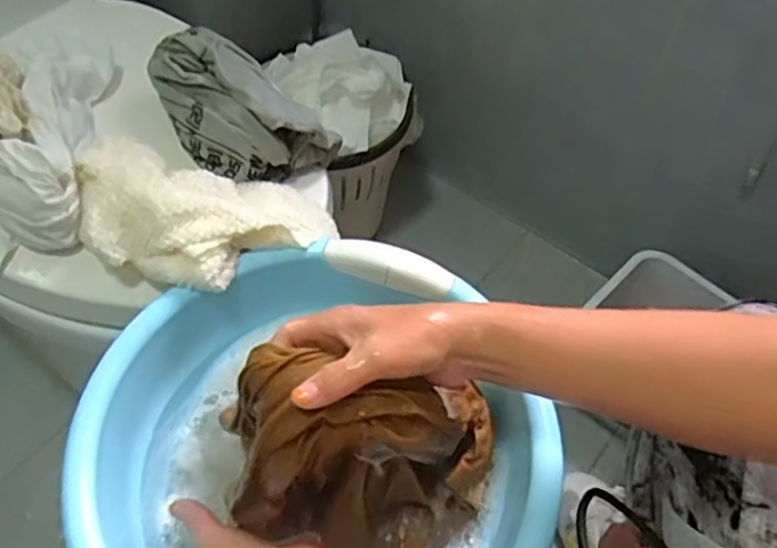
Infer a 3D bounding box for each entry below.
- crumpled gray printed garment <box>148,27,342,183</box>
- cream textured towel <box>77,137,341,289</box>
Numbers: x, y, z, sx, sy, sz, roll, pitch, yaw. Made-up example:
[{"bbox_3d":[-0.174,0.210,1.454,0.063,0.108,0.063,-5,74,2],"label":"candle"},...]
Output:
[{"bbox_3d":[-0.148,-0.157,0.643,0.179,0.082,0.102,30,58,21],"label":"crumpled gray printed garment"},{"bbox_3d":[-0.159,-0.047,0.573,0.200,0.073,0.122,6,53,3],"label":"cream textured towel"}]

